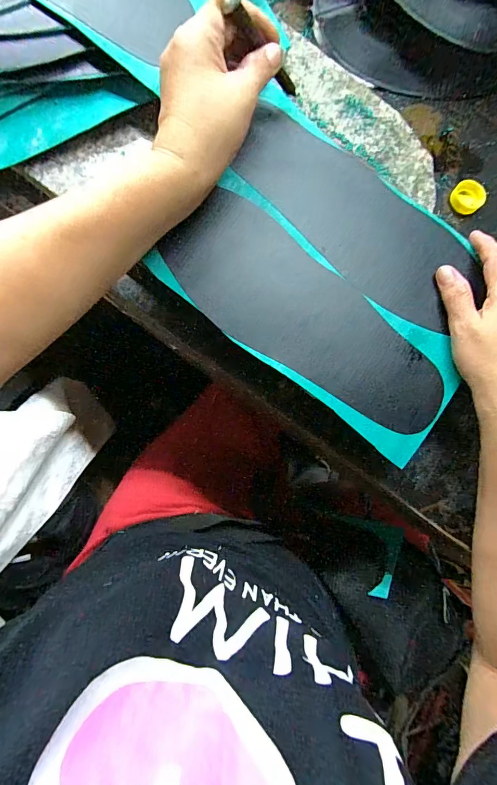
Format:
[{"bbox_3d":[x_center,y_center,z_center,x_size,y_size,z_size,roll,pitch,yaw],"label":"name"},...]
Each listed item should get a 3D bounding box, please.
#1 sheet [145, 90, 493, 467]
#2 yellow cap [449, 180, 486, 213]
[{"bbox_3d":[0.076,-0.096,0.305,0.248,0.007,0.193,37,80,-2],"label":"sheet"},{"bbox_3d":[0.220,-0.195,0.377,0.032,0.011,0.032,1,83,-7],"label":"yellow cap"}]

